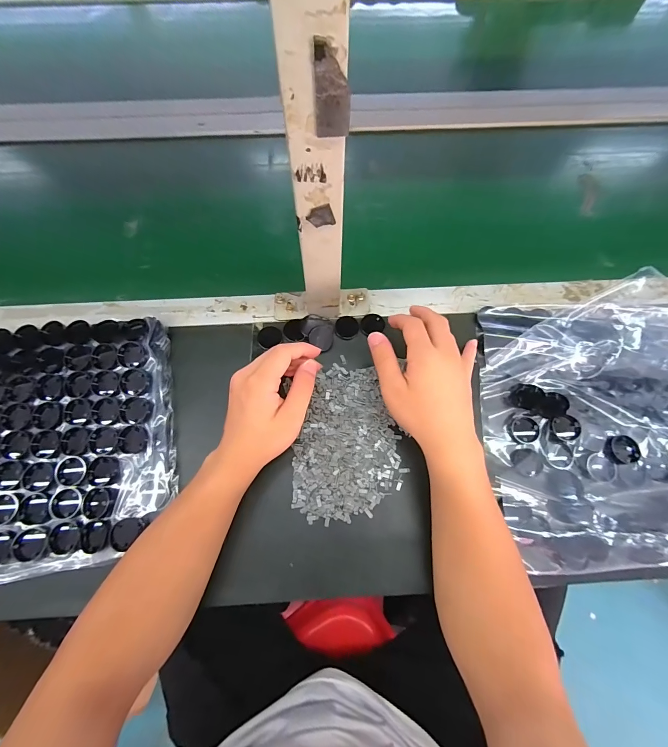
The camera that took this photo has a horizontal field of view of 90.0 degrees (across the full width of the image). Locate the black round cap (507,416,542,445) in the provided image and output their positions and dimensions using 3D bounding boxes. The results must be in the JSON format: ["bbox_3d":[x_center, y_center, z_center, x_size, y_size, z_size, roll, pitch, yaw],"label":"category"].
[{"bbox_3d":[0.216,0.064,0.380,0.035,0.011,0.030,3,70,-1],"label":"black round cap"}]

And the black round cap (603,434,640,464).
[{"bbox_3d":[0.316,0.084,0.366,0.037,0.009,0.030,-9,71,-5],"label":"black round cap"}]

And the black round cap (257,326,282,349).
[{"bbox_3d":[-0.079,-0.045,0.408,0.029,0.004,0.025,-23,83,2],"label":"black round cap"}]

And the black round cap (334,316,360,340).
[{"bbox_3d":[0.016,-0.057,0.422,0.029,0.007,0.029,1,70,-2],"label":"black round cap"}]

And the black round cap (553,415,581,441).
[{"bbox_3d":[0.261,0.061,0.375,0.032,0.011,0.027,-2,70,-2],"label":"black round cap"}]

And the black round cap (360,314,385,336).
[{"bbox_3d":[0.049,-0.063,0.422,0.029,0.007,0.025,-14,71,-7],"label":"black round cap"}]

